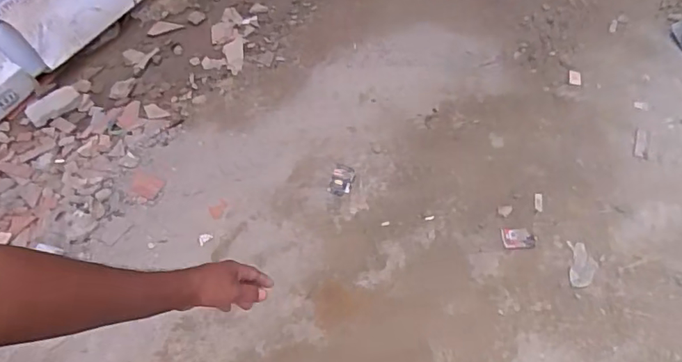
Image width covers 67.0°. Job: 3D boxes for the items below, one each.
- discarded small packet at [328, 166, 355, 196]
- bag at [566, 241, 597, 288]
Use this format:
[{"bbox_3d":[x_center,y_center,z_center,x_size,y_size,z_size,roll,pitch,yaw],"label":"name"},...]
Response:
[{"bbox_3d":[0.004,-0.004,1.816,0.078,0.012,0.119,12,56,9],"label":"discarded small packet"},{"bbox_3d":[0.769,0.268,1.645,0.078,0.020,0.153,7,55,6],"label":"bag"}]

